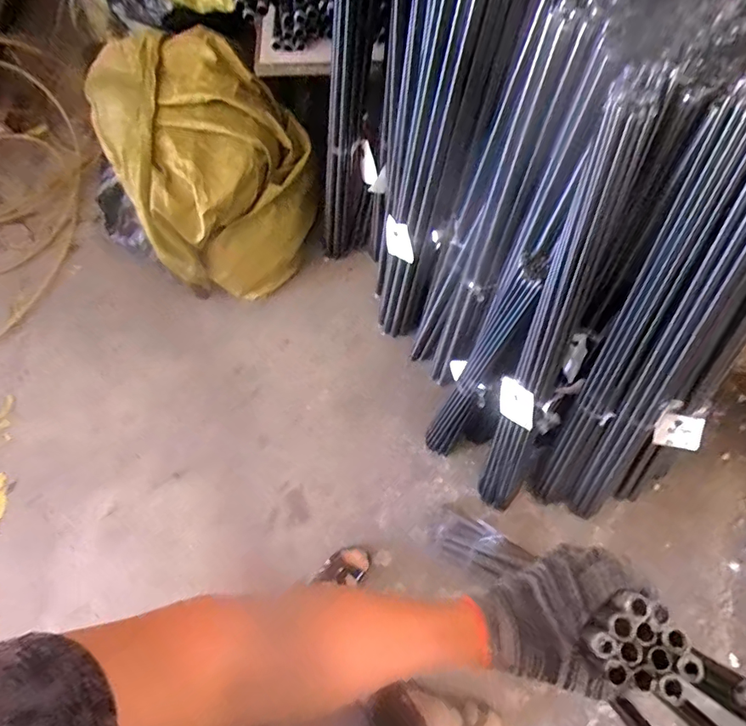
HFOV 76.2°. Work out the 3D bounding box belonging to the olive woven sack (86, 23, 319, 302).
[{"bbox_3d":[-0.424,-0.492,1.238,0.406,0.371,0.556,-31,76,-6],"label":"olive woven sack"}]

